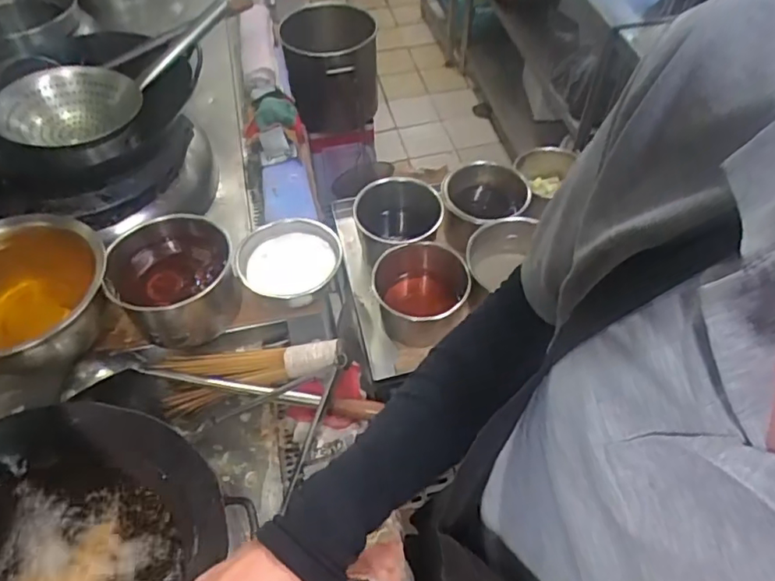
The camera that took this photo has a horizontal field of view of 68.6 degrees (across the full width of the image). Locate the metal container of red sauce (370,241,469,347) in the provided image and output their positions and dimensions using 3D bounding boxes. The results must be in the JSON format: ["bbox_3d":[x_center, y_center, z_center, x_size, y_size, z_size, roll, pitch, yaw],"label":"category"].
[{"bbox_3d":[0.055,0.006,0.959,0.158,0.104,0.160,7,54,6],"label":"metal container of red sauce"}]

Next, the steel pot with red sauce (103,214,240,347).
[{"bbox_3d":[-0.341,-0.014,0.931,0.185,0.142,0.178,0,54,0],"label":"steel pot with red sauce"}]

